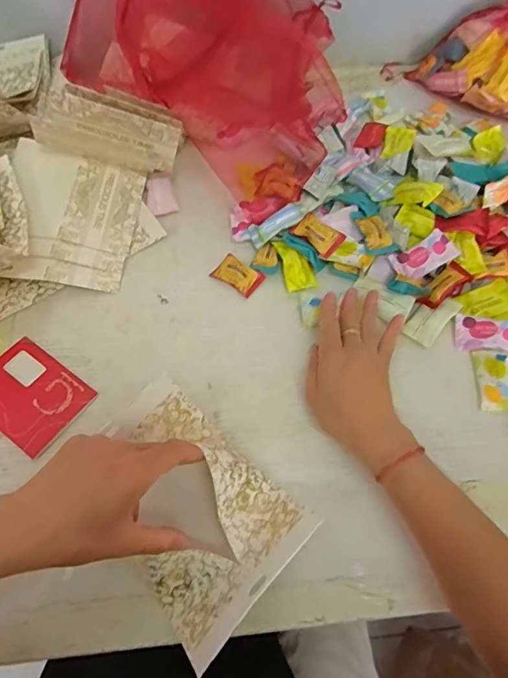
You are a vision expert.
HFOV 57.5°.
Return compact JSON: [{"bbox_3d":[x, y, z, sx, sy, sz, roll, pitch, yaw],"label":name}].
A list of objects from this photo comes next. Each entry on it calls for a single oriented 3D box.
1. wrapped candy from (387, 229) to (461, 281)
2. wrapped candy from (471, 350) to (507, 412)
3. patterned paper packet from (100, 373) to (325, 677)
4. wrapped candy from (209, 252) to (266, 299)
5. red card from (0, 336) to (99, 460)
[{"bbox_3d":[0.182,-0.089,0.493,0.068,0.008,0.036,-30,77,0],"label":"wrapped candy"},{"bbox_3d":[0.233,0.038,0.444,0.038,0.009,0.060,1,62,0],"label":"wrapped candy"},{"bbox_3d":[-0.050,0.133,0.365,0.166,0.054,0.125,41,69,19],"label":"patterned paper packet"},{"bbox_3d":[-0.017,-0.072,0.498,0.051,0.016,0.033,31,66,15],"label":"wrapped candy"},{"bbox_3d":[-0.210,0.052,0.433,0.102,0.007,0.078,33,67,16],"label":"red card"}]

